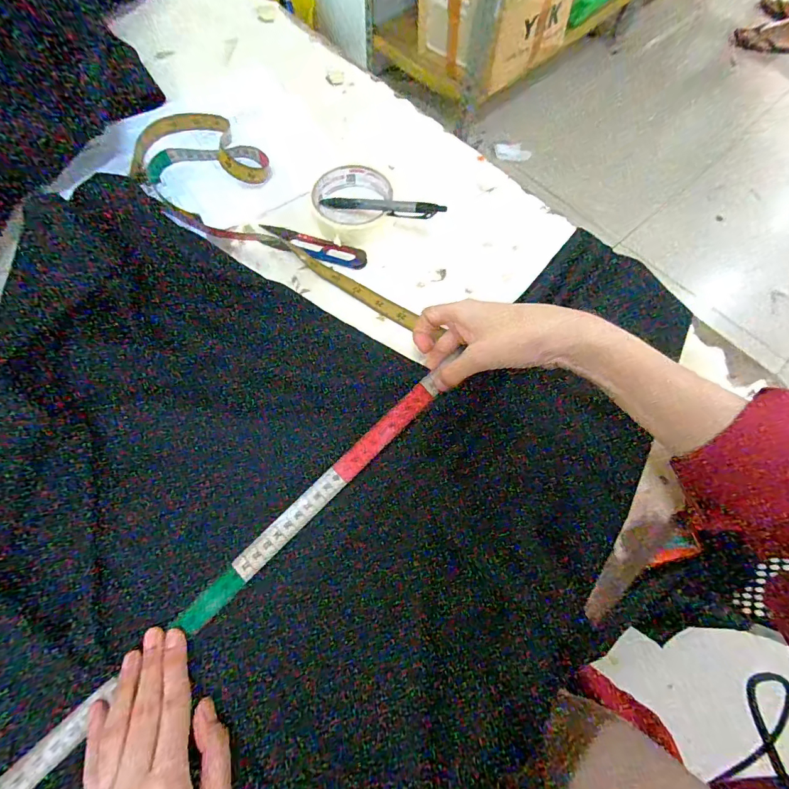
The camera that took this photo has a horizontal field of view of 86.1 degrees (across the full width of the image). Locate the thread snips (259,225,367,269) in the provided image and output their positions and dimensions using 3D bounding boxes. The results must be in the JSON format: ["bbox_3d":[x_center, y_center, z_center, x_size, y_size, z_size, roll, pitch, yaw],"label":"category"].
[{"bbox_3d":[-0.084,-0.149,0.423,0.115,0.007,0.030,19,68,7],"label":"thread snips"}]

